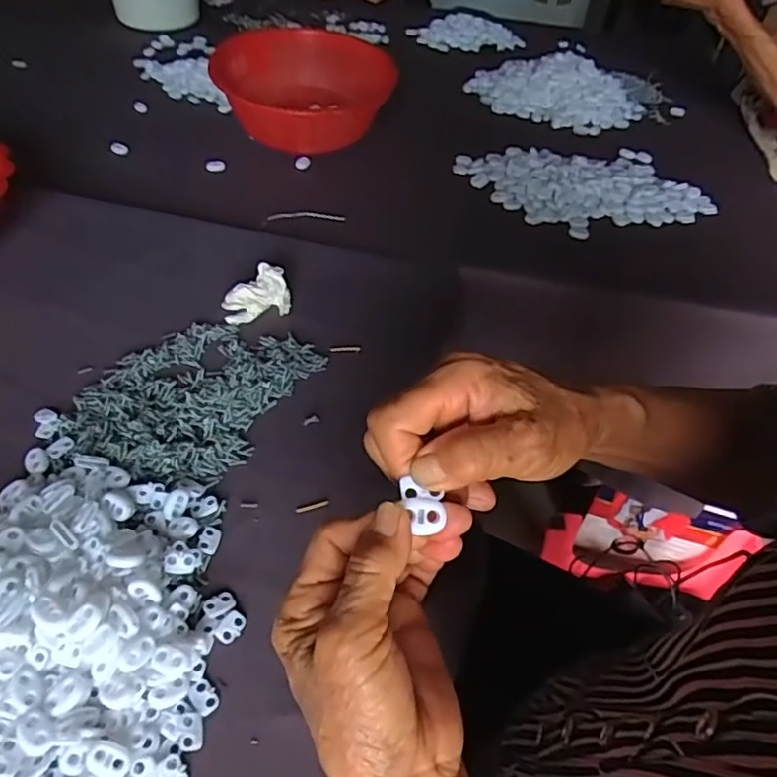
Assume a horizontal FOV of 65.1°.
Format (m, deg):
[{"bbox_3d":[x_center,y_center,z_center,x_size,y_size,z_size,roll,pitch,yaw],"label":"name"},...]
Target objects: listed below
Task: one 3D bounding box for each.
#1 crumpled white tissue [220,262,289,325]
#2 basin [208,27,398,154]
[{"bbox_3d":[-0.121,-0.087,0.551,0.060,0.035,0.032,-20,52,-23],"label":"crumpled white tissue"},{"bbox_3d":[-0.108,-0.380,0.793,0.194,0.094,0.208,3,47,-4],"label":"basin"}]

